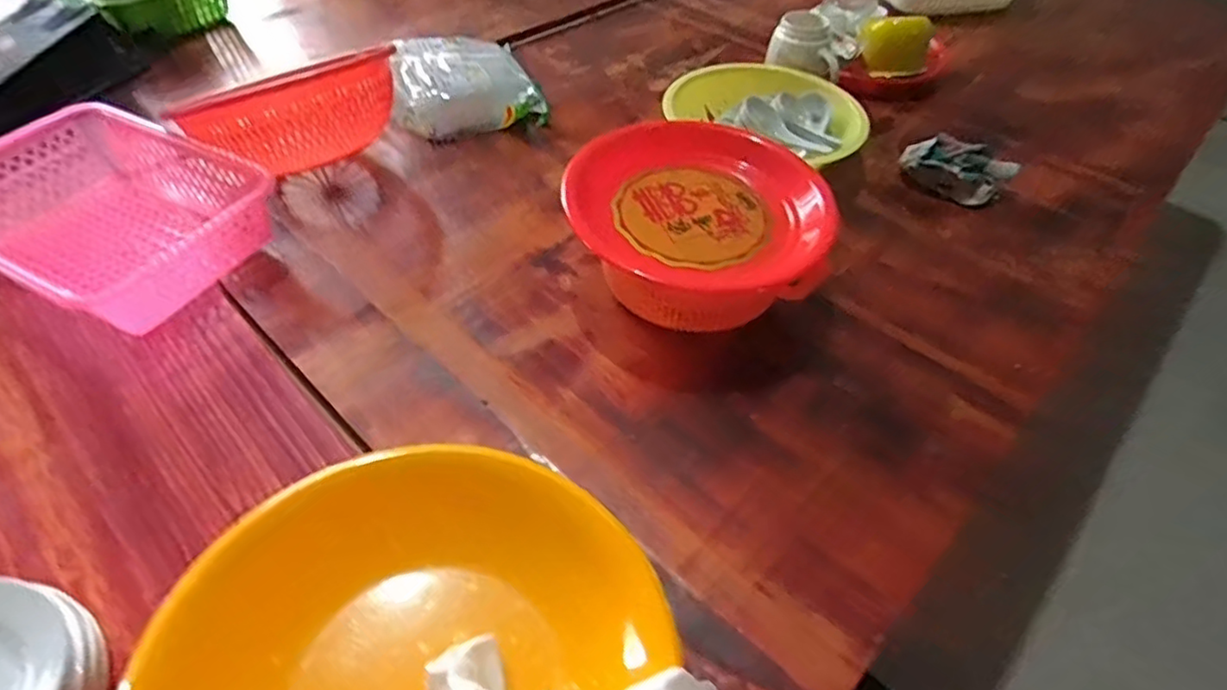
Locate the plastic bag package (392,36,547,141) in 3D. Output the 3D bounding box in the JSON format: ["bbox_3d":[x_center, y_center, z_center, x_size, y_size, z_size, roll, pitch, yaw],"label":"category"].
[{"bbox_3d":[-0.209,-0.367,0.885,0.199,0.069,0.181,-19,53,-18],"label":"plastic bag package"}]

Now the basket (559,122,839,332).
[{"bbox_3d":[0.083,-0.119,0.652,0.258,0.106,0.231,7,49,3],"label":"basket"}]

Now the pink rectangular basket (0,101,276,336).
[{"bbox_3d":[-0.516,-0.131,0.649,0.298,0.082,0.210,22,52,16],"label":"pink rectangular basket"}]

